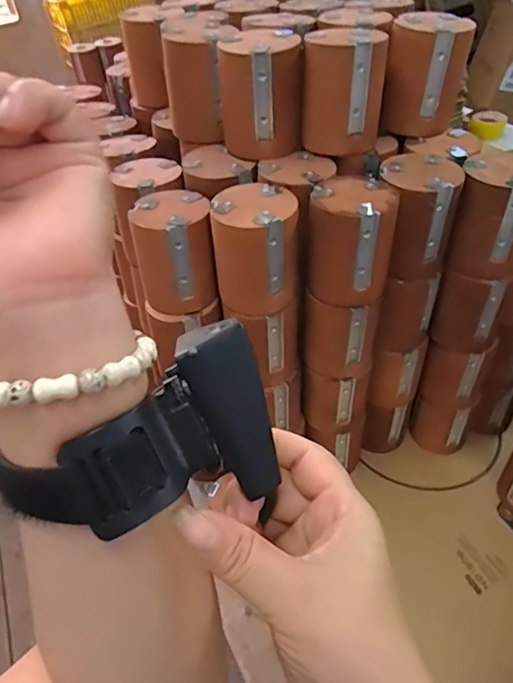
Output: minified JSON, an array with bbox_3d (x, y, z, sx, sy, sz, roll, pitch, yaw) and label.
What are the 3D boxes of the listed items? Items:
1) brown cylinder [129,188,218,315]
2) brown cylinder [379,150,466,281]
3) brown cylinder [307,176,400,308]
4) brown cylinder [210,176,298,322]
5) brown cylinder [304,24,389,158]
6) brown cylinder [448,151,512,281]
[{"bbox_3d":[-0.081,-0.092,0.526,0.074,0.100,0.086,-10,45,-6],"label":"brown cylinder"},{"bbox_3d":[0.159,-0.127,0.516,0.071,0.098,0.083,-4,45,1],"label":"brown cylinder"},{"bbox_3d":[0.091,-0.094,0.487,0.076,0.099,0.071,8,46,13],"label":"brown cylinder"},{"bbox_3d":[0.000,-0.088,0.492,0.076,0.100,0.078,-5,45,0],"label":"brown cylinder"},{"bbox_3d":[0.088,-0.252,0.511,0.074,0.103,0.077,4,45,9],"label":"brown cylinder"},{"bbox_3d":[0.238,-0.125,0.508,0.070,0.104,0.070,12,47,16],"label":"brown cylinder"}]

